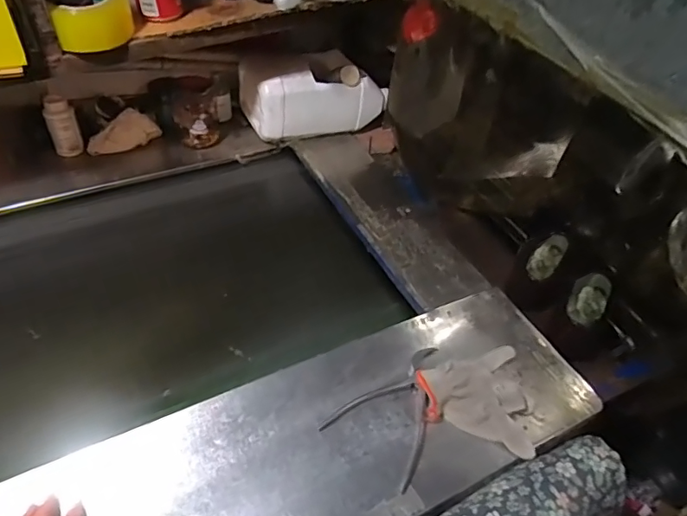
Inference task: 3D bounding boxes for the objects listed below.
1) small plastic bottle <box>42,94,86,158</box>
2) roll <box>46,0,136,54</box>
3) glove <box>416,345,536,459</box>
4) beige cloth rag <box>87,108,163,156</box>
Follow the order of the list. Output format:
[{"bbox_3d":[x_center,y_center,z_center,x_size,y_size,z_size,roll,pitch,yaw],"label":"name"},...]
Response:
[{"bbox_3d":[-0.507,-0.238,0.913,0.052,0.094,0.046,-24,52,-25],"label":"small plastic bottle"},{"bbox_3d":[-0.351,-0.341,0.710,0.102,0.065,0.102,-17,52,-20],"label":"roll"},{"bbox_3d":[0.165,0.174,0.634,0.134,0.034,0.140,0,46,-5],"label":"glove"},{"bbox_3d":[-0.419,-0.238,0.961,0.137,0.061,0.036,-31,56,-30],"label":"beige cloth rag"}]

